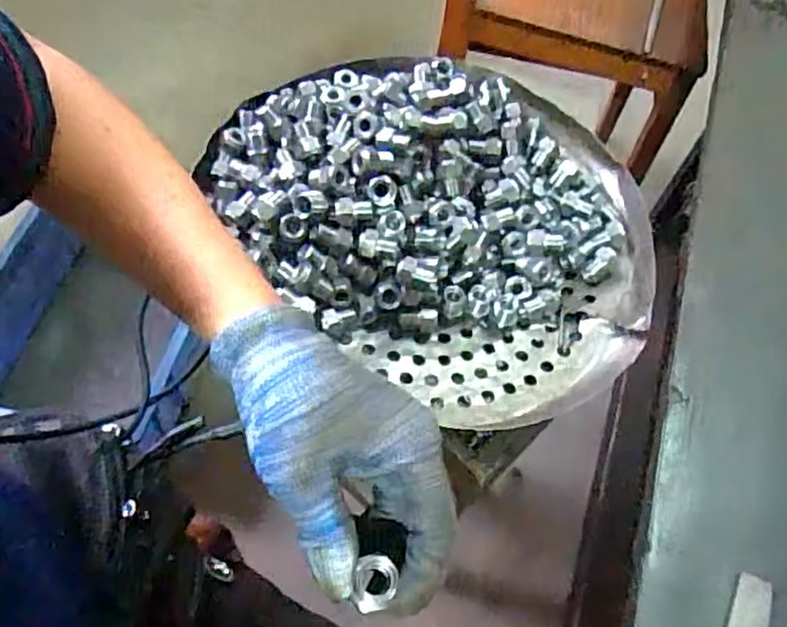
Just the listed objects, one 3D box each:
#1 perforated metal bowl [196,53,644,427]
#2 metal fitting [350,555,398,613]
[{"bbox_3d":[0.042,-0.093,0.570,0.373,0.085,0.336,32,60,13],"label":"perforated metal bowl"},{"bbox_3d":[-0.007,0.110,0.275,0.015,0.020,0.019,12,57,3],"label":"metal fitting"}]

